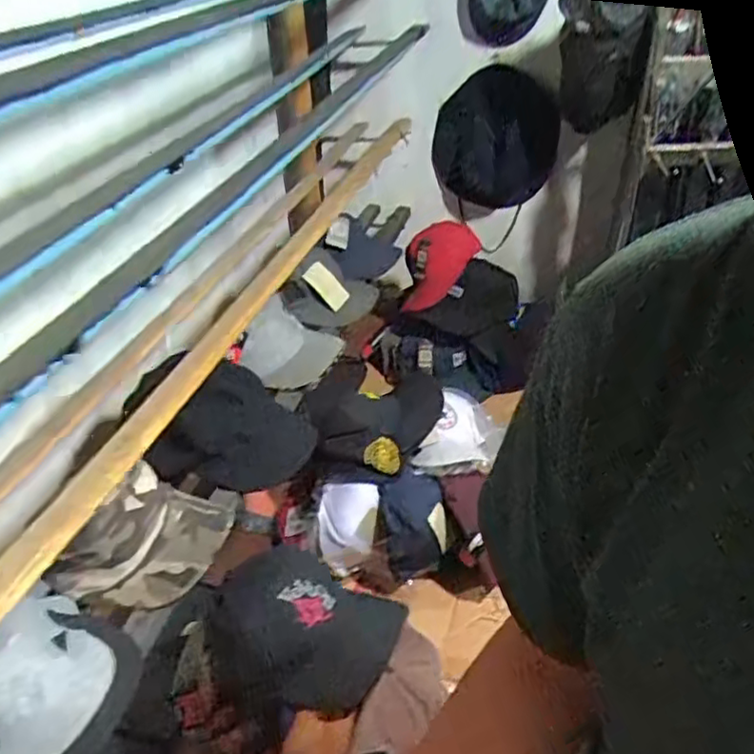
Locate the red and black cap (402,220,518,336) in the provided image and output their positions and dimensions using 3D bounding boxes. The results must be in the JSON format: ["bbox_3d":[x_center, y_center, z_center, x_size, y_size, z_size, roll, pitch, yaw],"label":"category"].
[{"bbox_3d":[0.175,-0.200,1.389,0.218,0.231,0.115,5,-2,-21],"label":"red and black cap"}]

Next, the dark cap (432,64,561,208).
[{"bbox_3d":[0.284,-0.550,1.591,0.300,0.327,0.085,-20,38,-22],"label":"dark cap"}]

